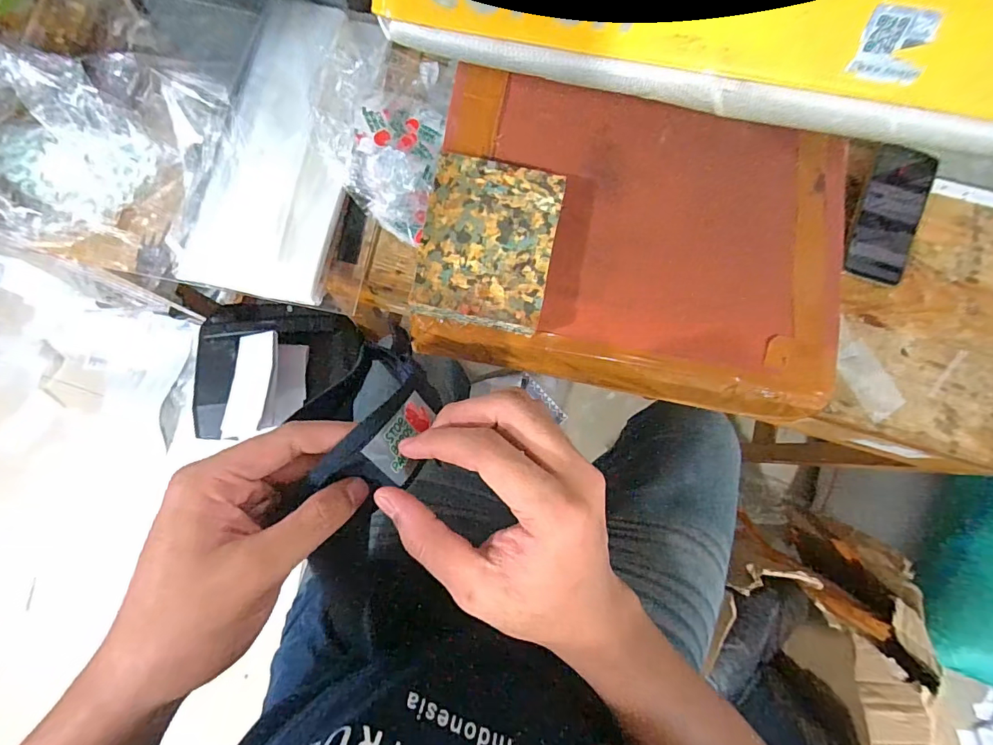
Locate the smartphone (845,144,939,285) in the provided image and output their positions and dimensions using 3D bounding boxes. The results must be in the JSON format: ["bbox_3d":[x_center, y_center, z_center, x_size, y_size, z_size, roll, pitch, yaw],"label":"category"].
[{"bbox_3d":[0.490,-0.192,0.586,0.077,0.015,0.153,12,102,4],"label":"smartphone"}]

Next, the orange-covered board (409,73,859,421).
[{"bbox_3d":[0.134,-0.120,0.440,0.374,0.036,0.270,10,81,-2],"label":"orange-covered board"}]

